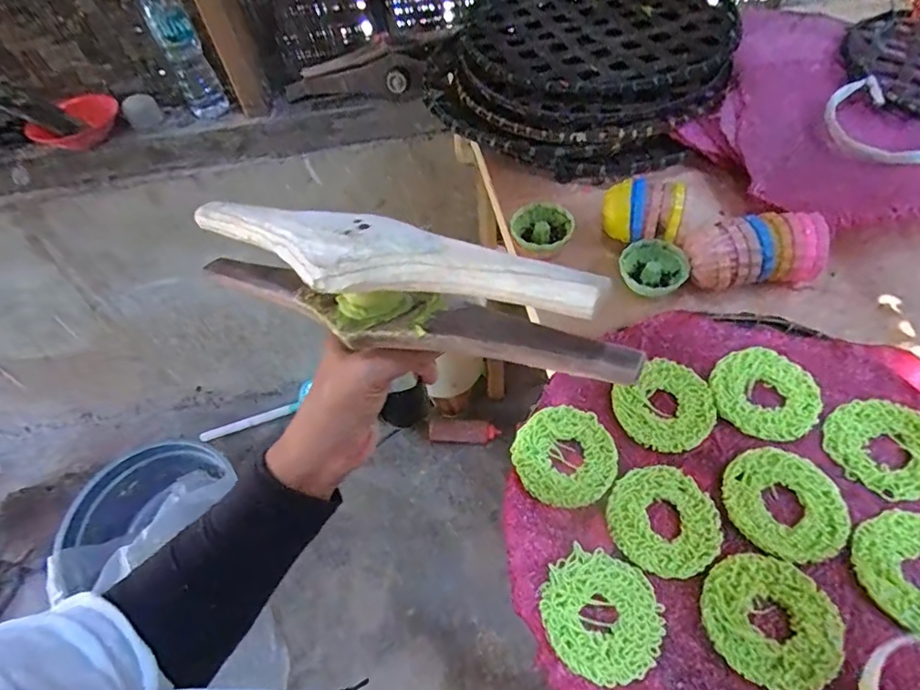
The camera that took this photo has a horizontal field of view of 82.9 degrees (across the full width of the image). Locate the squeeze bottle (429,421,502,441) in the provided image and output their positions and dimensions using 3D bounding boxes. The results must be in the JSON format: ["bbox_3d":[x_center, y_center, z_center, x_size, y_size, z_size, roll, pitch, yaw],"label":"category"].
[{"bbox_3d":[0.011,0.242,1.435,0.190,0.057,0.042,1,55,6],"label":"squeeze bottle"}]

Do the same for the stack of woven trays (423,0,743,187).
[{"bbox_3d":[0.159,-0.385,0.684,0.360,0.066,0.425,19,59,17],"label":"stack of woven trays"}]

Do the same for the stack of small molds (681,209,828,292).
[{"bbox_3d":[0.267,-0.082,0.473,0.111,0.056,0.051,-4,55,2],"label":"stack of small molds"}]

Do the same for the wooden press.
[{"bbox_3d":[-0.047,-0.040,0.292,0.290,0.061,0.052,16,58,24],"label":"wooden press"}]

